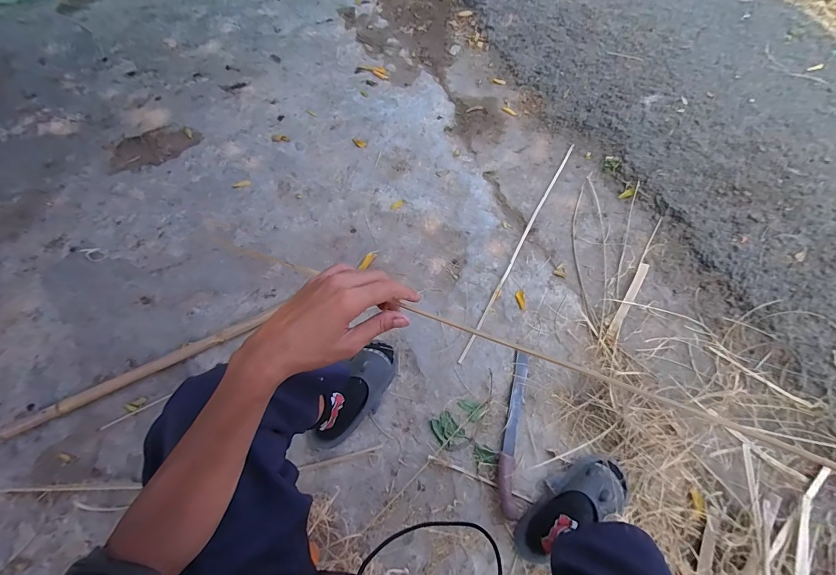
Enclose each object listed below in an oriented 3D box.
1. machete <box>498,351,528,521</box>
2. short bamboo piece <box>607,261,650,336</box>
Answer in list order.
[{"bbox_3d":[0.237,0.330,0.899,0.054,0.036,0.403,11,66,5],"label":"machete"},{"bbox_3d":[0.593,0.029,1.033,0.026,0.020,0.253,32,69,13],"label":"short bamboo piece"}]

